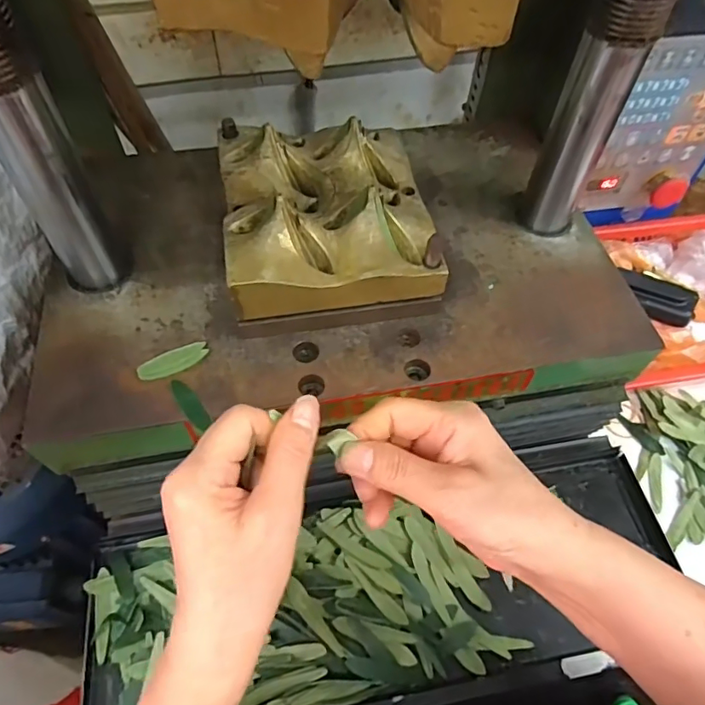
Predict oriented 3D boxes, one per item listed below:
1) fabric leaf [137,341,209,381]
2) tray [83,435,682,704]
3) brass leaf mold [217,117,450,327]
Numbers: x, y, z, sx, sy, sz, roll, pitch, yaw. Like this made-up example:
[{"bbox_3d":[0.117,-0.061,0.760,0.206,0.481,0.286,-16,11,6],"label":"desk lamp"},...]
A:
[{"bbox_3d":[-0.140,0.007,0.408,0.054,0.005,0.019,-21,59,-14],"label":"fabric leaf"},{"bbox_3d":[0.060,0.208,0.441,0.455,0.052,0.211,-10,57,-7],"label":"tray"},{"bbox_3d":[-0.023,-0.118,0.448,0.165,0.084,0.191,-8,57,-6],"label":"brass leaf mold"}]

